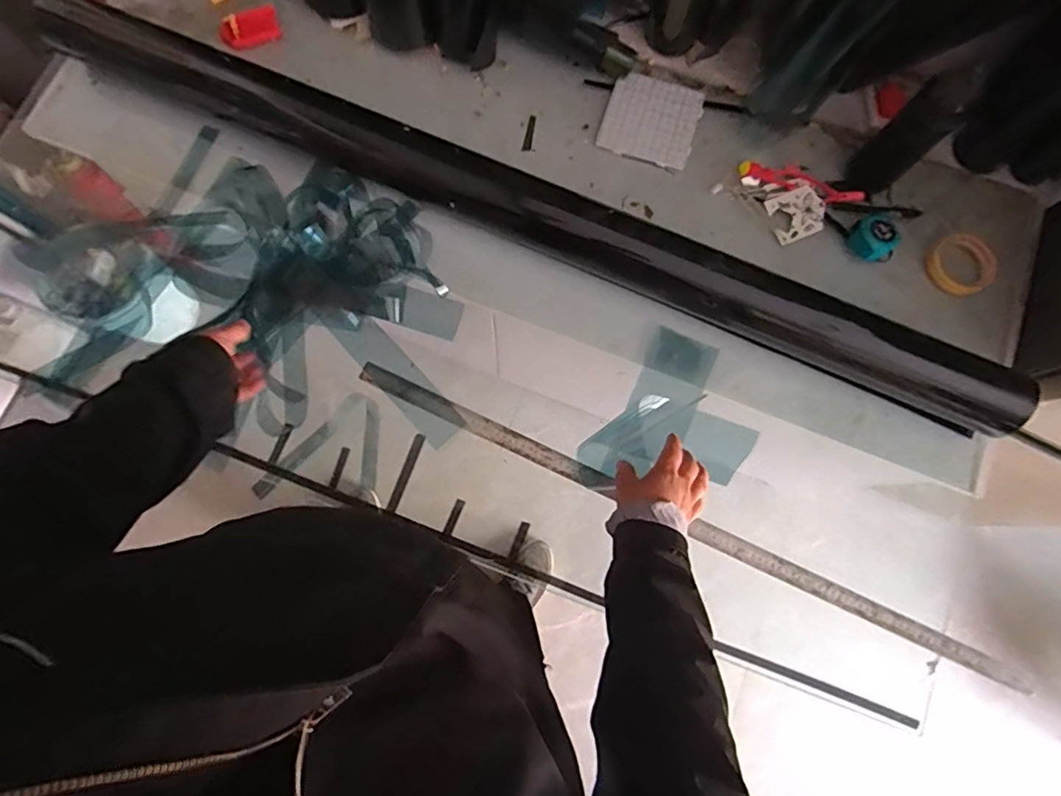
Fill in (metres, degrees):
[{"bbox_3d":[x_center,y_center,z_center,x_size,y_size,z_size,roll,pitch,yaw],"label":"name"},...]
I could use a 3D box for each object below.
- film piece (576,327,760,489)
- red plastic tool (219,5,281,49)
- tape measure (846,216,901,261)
[{"bbox_3d":[0.215,0.045,0.787,0.198,0.071,0.264,35,80,5],"label":"film piece"},{"bbox_3d":[-0.470,-0.619,0.920,0.095,0.029,0.052,-27,80,-6],"label":"red plastic tool"},{"bbox_3d":[0.531,-0.248,0.839,0.066,0.032,0.070,-36,82,-8],"label":"tape measure"}]

